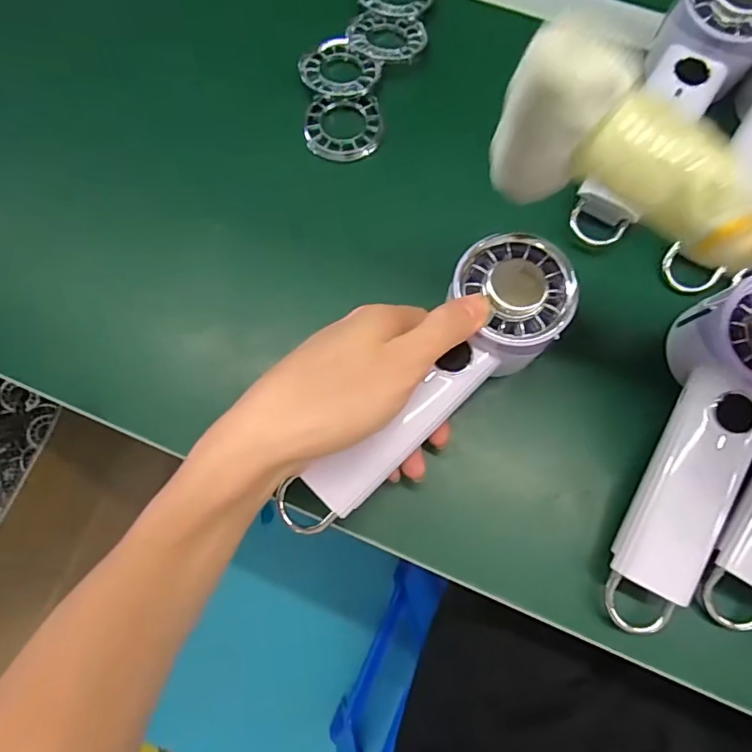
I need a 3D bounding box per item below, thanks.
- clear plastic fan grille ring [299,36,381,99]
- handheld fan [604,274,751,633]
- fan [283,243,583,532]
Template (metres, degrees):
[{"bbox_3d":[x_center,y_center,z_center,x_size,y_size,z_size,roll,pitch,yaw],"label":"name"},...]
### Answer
[{"bbox_3d":[-0.026,-0.219,0.362,0.055,0.008,0.049,-18,74,-4],"label":"clear plastic fan grille ring"},{"bbox_3d":[0.174,0.041,0.268,0.063,0.049,0.192,22,90,7],"label":"handheld fan"},{"bbox_3d":[0.027,0.007,0.269,0.060,0.034,0.188,43,87,12],"label":"fan"}]

